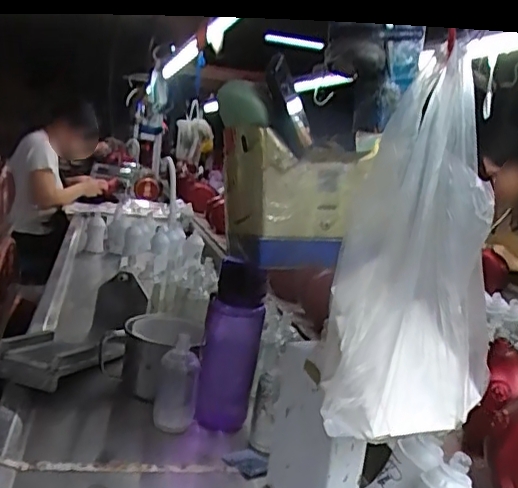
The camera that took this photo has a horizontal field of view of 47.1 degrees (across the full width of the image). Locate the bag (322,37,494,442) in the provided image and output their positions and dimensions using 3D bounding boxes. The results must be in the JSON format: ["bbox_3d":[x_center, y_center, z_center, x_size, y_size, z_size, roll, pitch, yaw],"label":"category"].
[{"bbox_3d":[0.136,0.011,0.488,0.141,0.292,0.119,9,10,13],"label":"bag"}]

